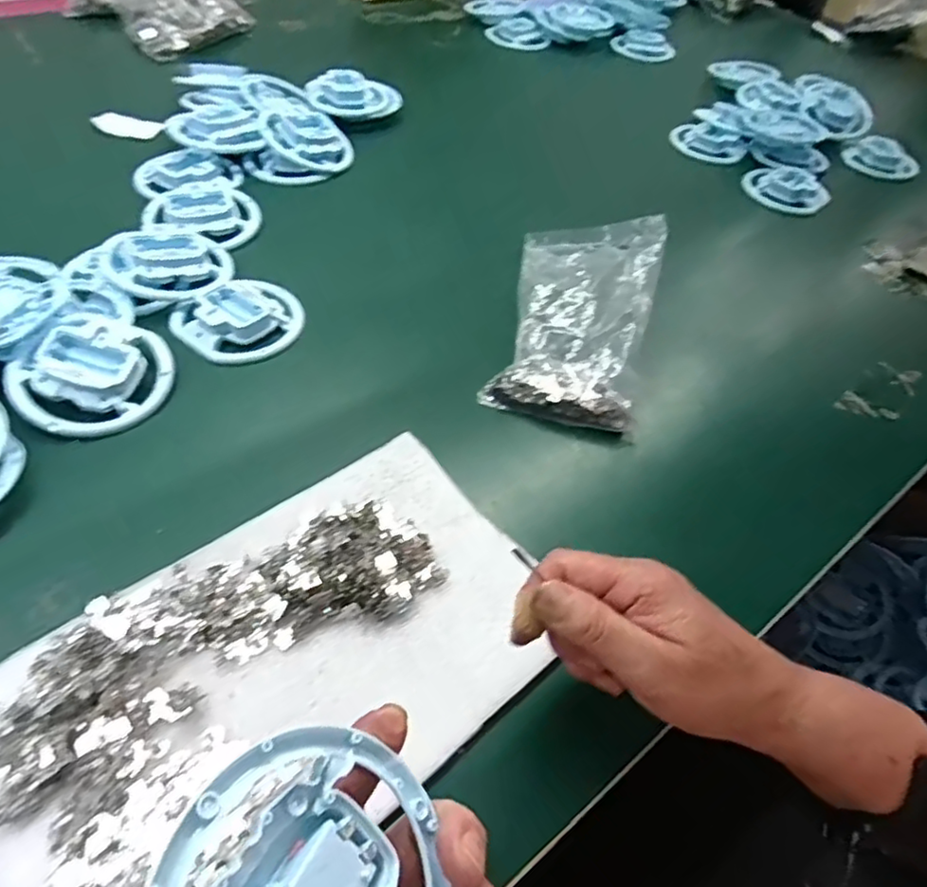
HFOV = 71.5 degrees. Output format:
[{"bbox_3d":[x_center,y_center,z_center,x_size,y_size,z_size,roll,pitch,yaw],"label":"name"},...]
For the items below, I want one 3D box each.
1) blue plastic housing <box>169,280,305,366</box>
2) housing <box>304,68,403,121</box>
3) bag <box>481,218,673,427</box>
[{"bbox_3d":[-0.181,-0.103,0.531,0.100,0.020,0.079,-34,63,-30],"label":"blue plastic housing"},{"bbox_3d":[-0.134,-0.428,0.793,0.112,0.034,0.074,2,50,-7],"label":"housing"},{"bbox_3d":[0.095,-0.109,0.541,0.117,0.034,0.195,8,64,16],"label":"bag"}]

